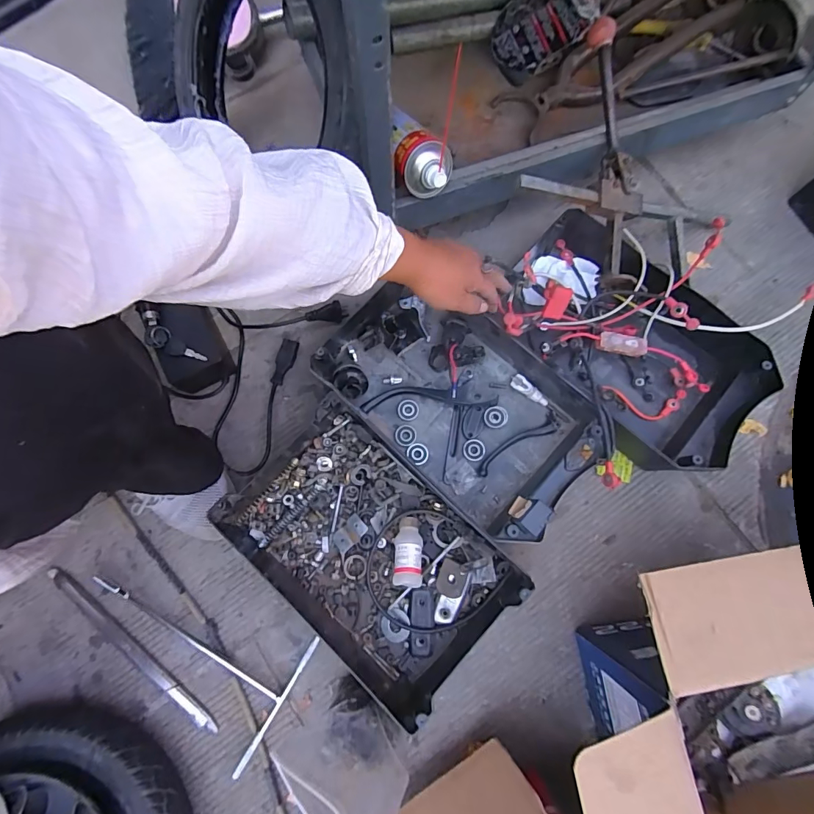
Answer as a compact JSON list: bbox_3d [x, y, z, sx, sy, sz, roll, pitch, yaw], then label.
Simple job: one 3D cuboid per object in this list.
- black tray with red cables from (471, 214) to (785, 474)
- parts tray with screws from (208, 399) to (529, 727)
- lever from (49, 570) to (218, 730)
[{"bbox_3d":[0.302,-0.095,0.588,0.352,0.097,0.251,41,79,8],"label":"black tray with red cables"},{"bbox_3d":[-0.045,0.182,0.541,0.340,0.069,0.226,44,80,8],"label":"parts tray with screws"},{"bbox_3d":[-0.346,0.302,0.541,0.290,0.006,0.017,38,79,7],"label":"lever"}]

